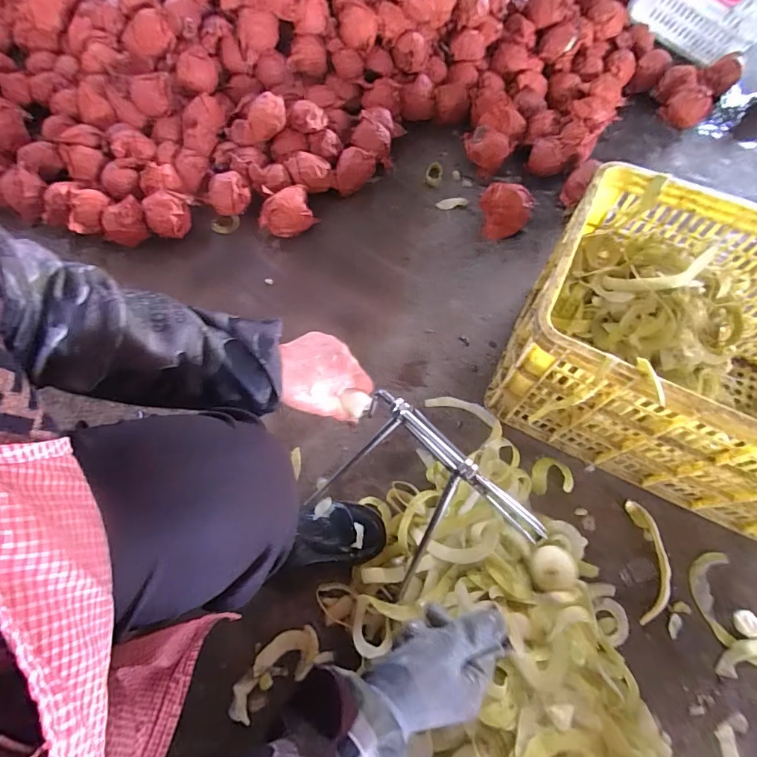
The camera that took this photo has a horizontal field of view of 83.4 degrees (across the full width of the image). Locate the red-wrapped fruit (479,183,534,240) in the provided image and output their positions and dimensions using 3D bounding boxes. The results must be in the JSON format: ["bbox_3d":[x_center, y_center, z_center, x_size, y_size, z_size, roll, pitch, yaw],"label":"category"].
[{"bbox_3d":[0.286,-0.371,0.943,0.106,0.079,0.091,-20,72,-9],"label":"red-wrapped fruit"}]

